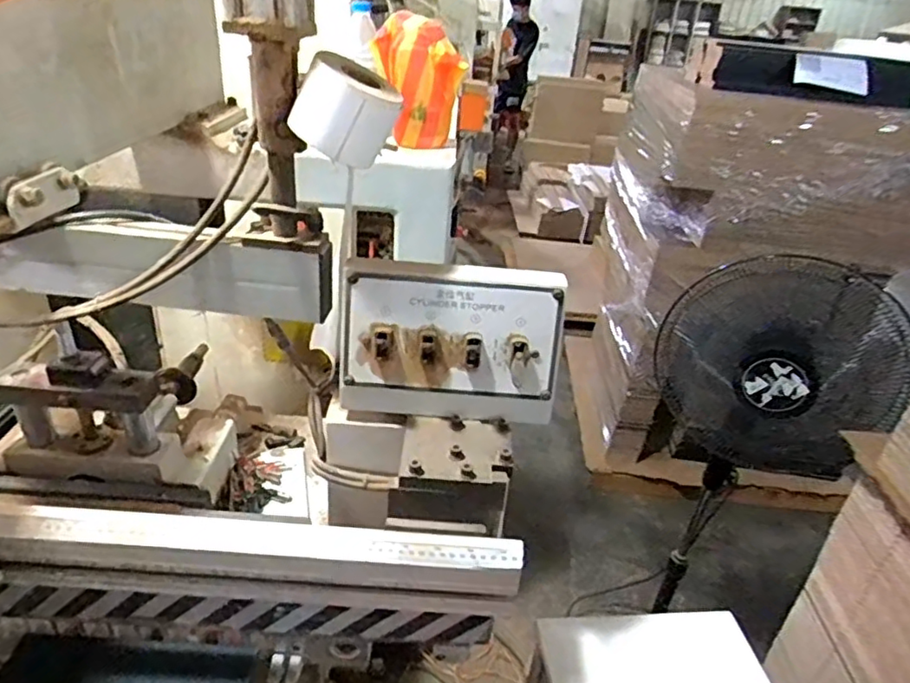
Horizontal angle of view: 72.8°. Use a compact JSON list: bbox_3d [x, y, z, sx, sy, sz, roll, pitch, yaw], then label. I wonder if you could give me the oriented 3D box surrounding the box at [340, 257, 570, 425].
[{"bbox_3d":[-0.003,0.001,0.655,0.228,0.154,0.074,7,29,3],"label":"box"}]

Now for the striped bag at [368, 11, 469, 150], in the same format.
[{"bbox_3d":[-0.068,-0.445,1.088,0.149,0.214,0.087,-1,30,-12],"label":"striped bag"}]

